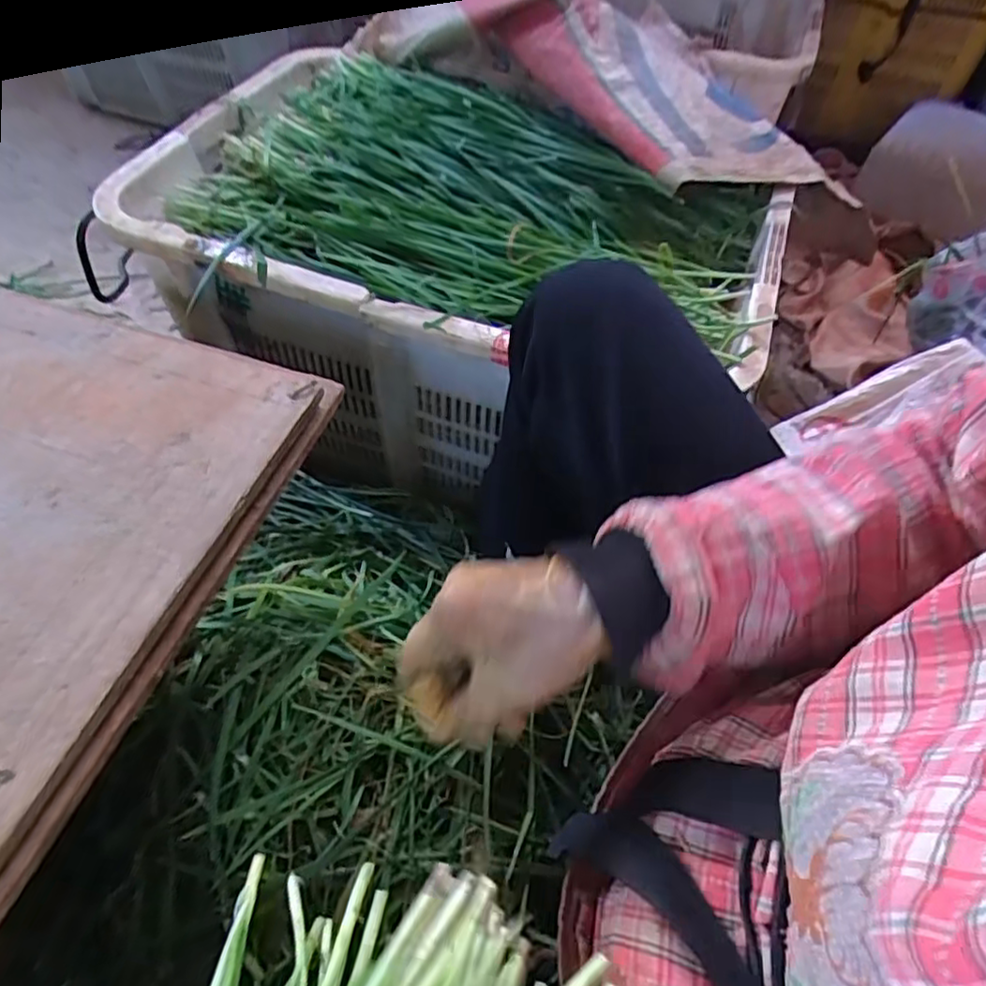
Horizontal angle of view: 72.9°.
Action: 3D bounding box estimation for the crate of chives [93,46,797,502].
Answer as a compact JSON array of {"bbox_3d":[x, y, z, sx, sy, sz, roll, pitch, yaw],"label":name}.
[{"bbox_3d":[-0.044,-0.237,0.810,0.663,0.315,0.410,20,56,12],"label":"crate of chives"}]

